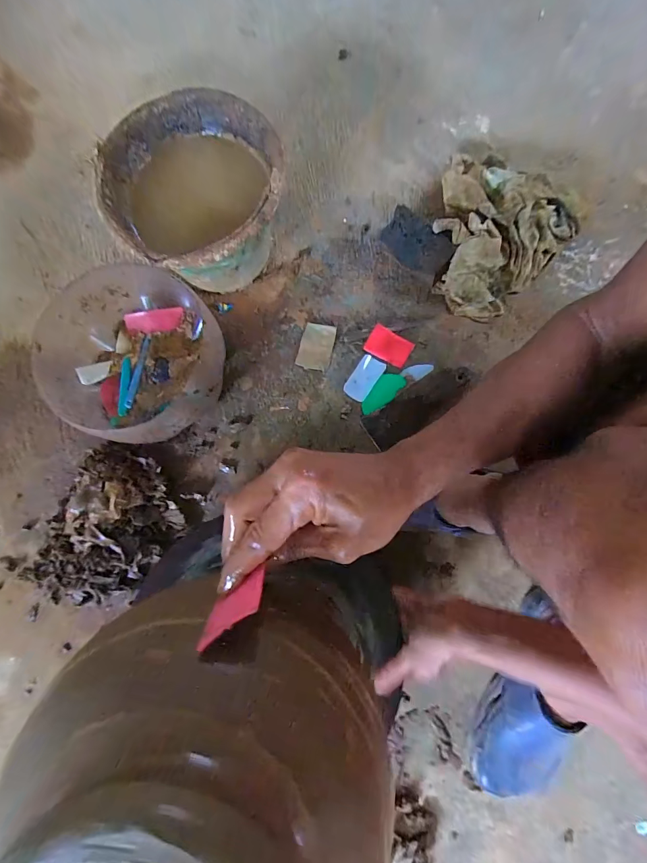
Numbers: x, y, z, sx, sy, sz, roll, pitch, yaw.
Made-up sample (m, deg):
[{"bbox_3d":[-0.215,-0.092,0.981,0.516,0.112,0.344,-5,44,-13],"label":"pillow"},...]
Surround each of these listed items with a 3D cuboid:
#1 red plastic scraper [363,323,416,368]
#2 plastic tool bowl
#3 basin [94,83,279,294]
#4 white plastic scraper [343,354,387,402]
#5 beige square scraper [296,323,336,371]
[{"bbox_3d":[0.109,-0.142,0.610,0.072,0.008,0.047,30,81,6],"label":"red plastic scraper"},{"bbox_3d":[-0.300,-0.112,0.576,0.241,0.100,0.261,-5,80,0],"label":"plastic tool bowl"},{"bbox_3d":[-0.182,-0.340,0.574,0.240,0.178,0.266,-18,80,-1],"label":"basin"},{"bbox_3d":[0.067,-0.088,0.605,0.040,0.008,0.076,35,82,7],"label":"white plastic scraper"},{"bbox_3d":[-0.012,-0.143,0.618,0.054,0.011,0.075,14,80,3],"label":"beige square scraper"}]

